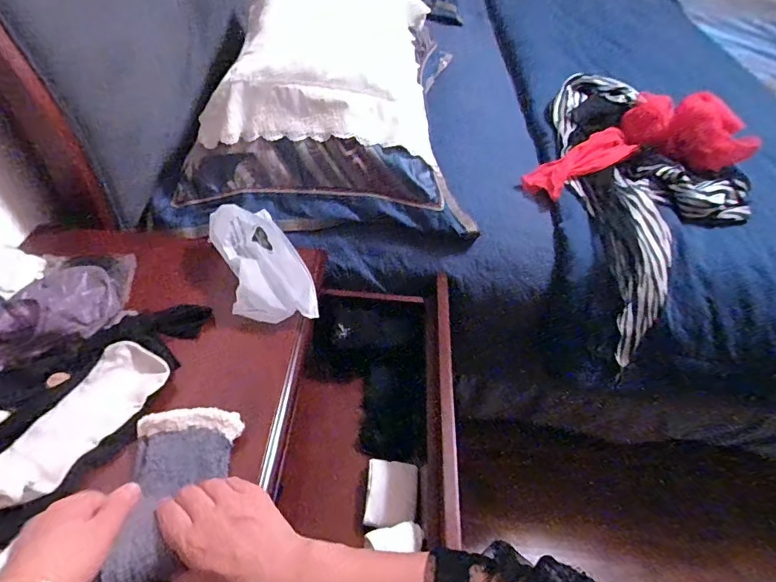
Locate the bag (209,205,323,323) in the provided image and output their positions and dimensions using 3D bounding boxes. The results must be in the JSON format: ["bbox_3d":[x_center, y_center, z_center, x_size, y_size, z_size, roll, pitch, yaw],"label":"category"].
[{"bbox_3d":[-0.180,-0.047,0.656,0.109,0.079,0.225,-17,51,-21],"label":"bag"}]

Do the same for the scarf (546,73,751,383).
[{"bbox_3d":[0.477,-0.177,0.867,0.291,0.140,0.611,4,61,-2],"label":"scarf"}]

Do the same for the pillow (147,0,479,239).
[{"bbox_3d":[-0.110,-0.389,0.868,0.516,0.267,0.570,5,47,-1],"label":"pillow"}]

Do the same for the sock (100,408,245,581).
[{"bbox_3d":[-0.208,0.186,0.435,0.098,0.031,0.169,4,35,-2],"label":"sock"}]

